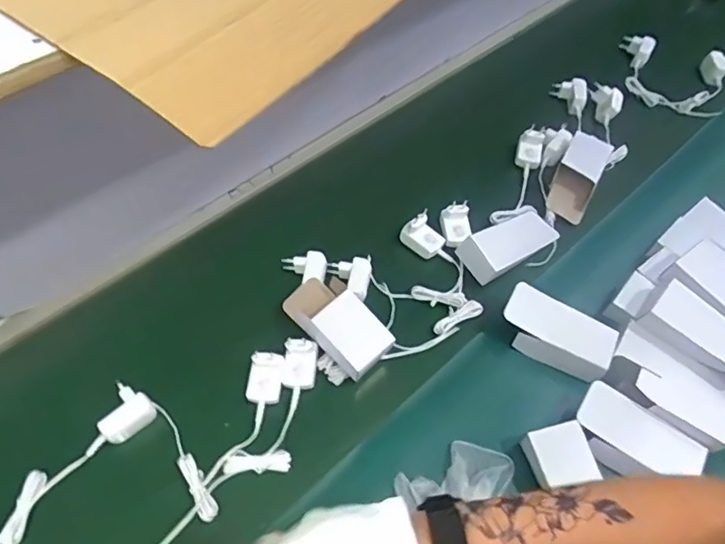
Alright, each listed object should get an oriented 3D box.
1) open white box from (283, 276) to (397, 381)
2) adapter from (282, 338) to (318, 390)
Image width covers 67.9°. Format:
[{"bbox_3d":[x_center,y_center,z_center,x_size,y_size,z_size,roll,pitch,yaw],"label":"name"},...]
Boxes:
[{"bbox_3d":[-0.033,0.061,0.688,0.073,0.050,0.151,-33,65,-23],"label":"open white box"},{"bbox_3d":[-0.083,0.116,0.675,0.044,0.018,0.062,-6,84,-5],"label":"adapter"}]

